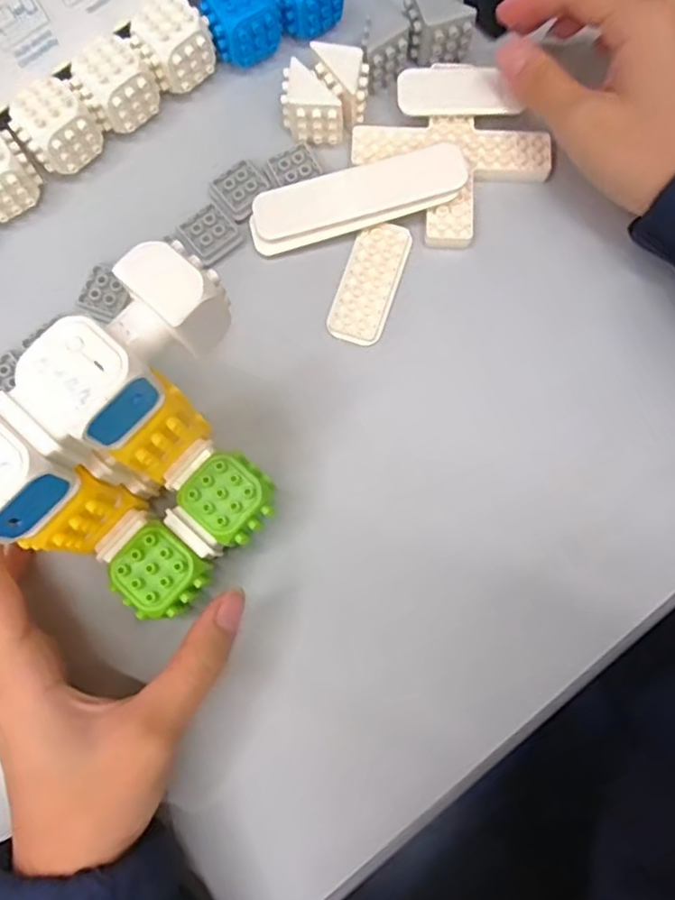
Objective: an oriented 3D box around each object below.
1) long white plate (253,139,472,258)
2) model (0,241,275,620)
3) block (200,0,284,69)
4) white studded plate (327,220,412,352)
[{"bbox_3d":[0.009,-0.129,0.319,0.108,0.008,0.031,-16,93,4],"label":"long white plate"},{"bbox_3d":[-0.075,0.013,0.223,0.072,0.090,0.132,40,81,7],"label":"model"},{"bbox_3d":[-0.051,-0.227,0.335,0.036,0.037,0.031,-29,78,-6],"label":"block"},{"bbox_3d":[0.016,-0.085,0.321,0.027,0.010,0.066,18,78,4],"label":"white studded plate"}]

